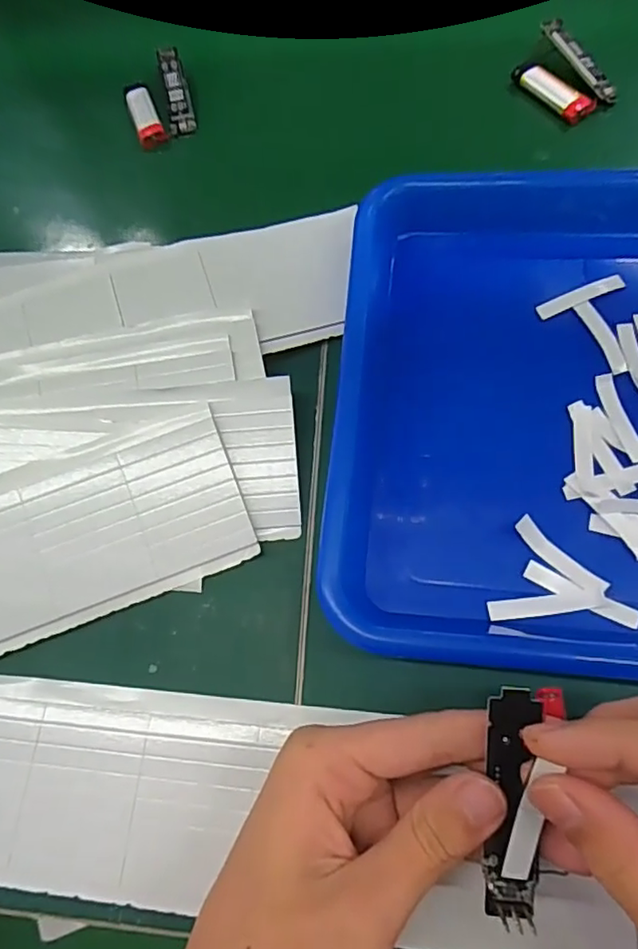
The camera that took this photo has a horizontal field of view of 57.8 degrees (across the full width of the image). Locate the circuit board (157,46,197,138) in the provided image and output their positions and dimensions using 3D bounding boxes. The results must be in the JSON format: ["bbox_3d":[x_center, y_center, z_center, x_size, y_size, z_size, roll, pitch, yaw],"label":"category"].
[{"bbox_3d":[-0.098,-0.264,0.398,0.017,0.015,0.062,-13,76,-3],"label":"circuit board"}]

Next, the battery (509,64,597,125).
[{"bbox_3d":[0.147,-0.242,0.364,0.019,0.011,0.057,-39,71,-8],"label":"battery"}]

